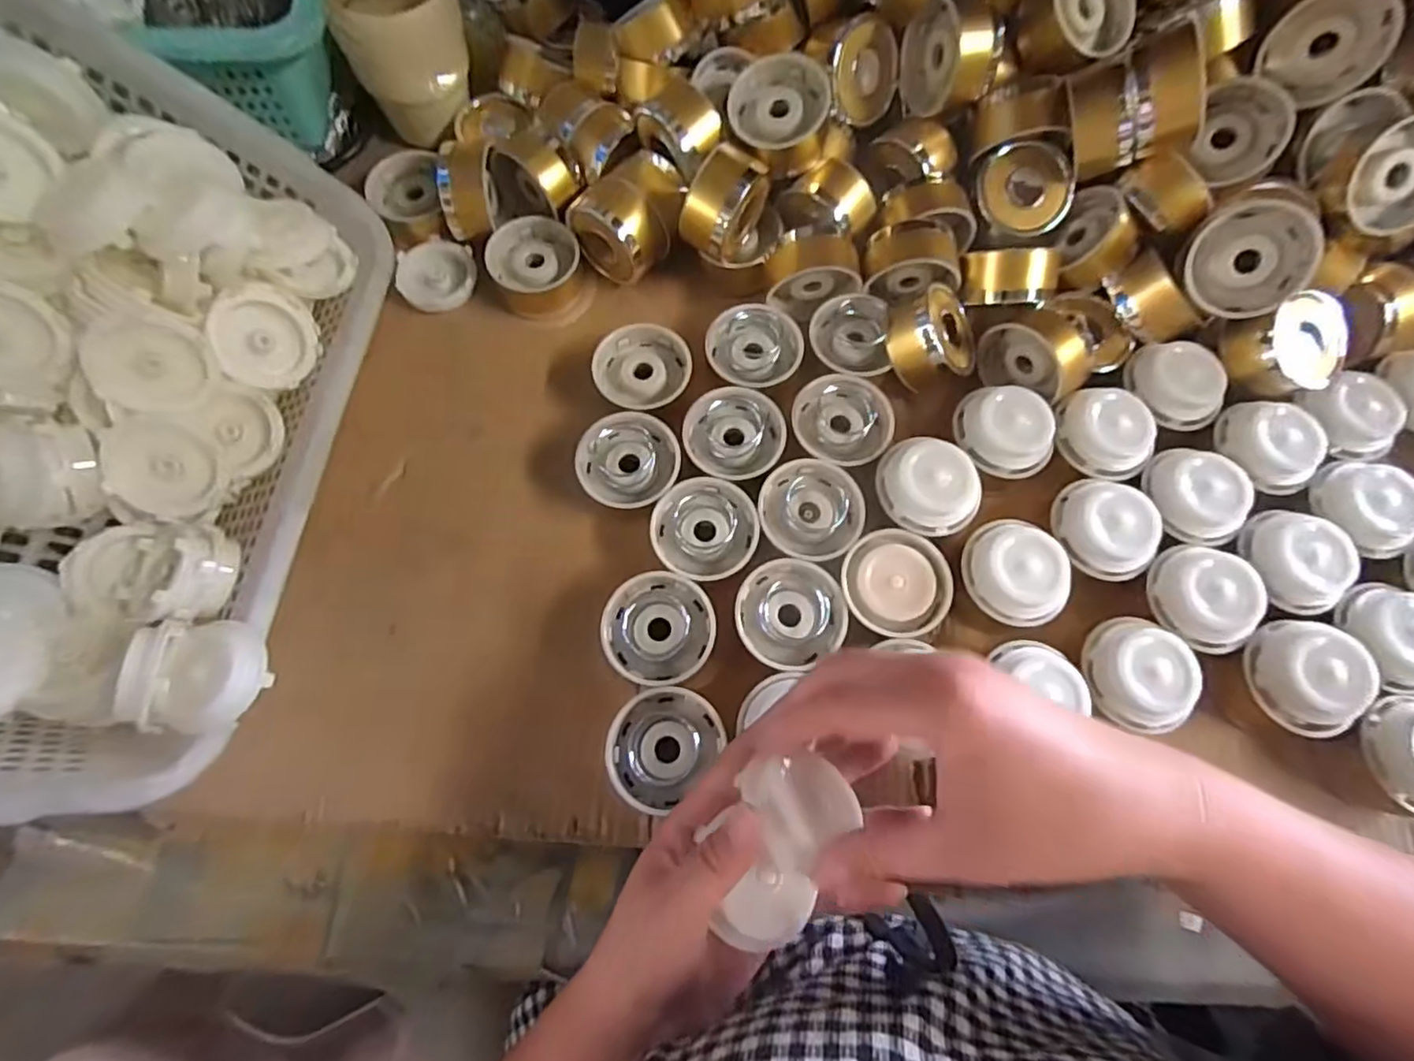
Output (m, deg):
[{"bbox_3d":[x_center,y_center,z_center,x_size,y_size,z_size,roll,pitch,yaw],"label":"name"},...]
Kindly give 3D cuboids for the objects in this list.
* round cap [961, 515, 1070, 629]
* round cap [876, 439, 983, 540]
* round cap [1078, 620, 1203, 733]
[{"bbox_3d":[0.190,0.025,0.381,0.063,0.020,0.053,31,74,8],"label":"round cap"},{"bbox_3d":[0.140,-0.029,0.390,0.059,0.019,0.055,2,72,-1],"label":"round cap"},{"bbox_3d":[0.252,0.082,0.359,0.054,0.021,0.064,-7,72,-4],"label":"round cap"}]

